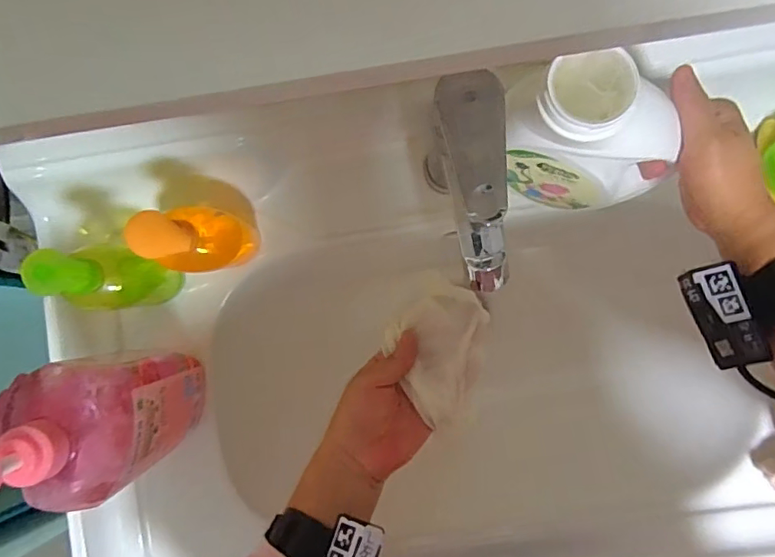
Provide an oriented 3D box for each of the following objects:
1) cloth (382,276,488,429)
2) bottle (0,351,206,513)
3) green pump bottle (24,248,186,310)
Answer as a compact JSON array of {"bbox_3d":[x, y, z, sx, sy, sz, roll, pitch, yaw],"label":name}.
[{"bbox_3d":[0.037,0.059,0.424,0.078,0.018,0.112,10,89,3],"label":"cloth"},{"bbox_3d":[-0.210,0.107,0.378,0.068,0.252,0.099,-14,88,3],"label":"bottle"},{"bbox_3d":[-0.239,0.001,0.441,0.058,0.157,0.057,0,89,3],"label":"green pump bottle"}]

